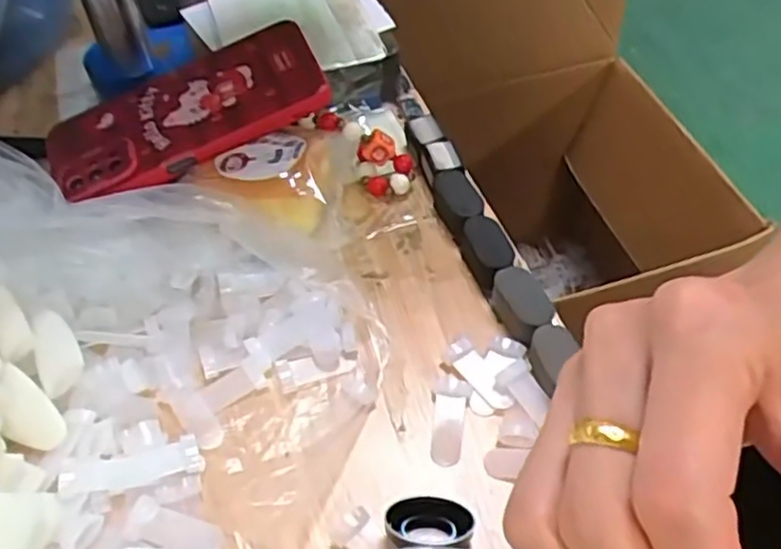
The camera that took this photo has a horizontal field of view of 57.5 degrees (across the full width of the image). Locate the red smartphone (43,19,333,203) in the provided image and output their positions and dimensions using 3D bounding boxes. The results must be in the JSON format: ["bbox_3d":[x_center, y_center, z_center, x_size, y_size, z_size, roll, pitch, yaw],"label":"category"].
[{"bbox_3d":[-0.118,-0.093,0.406,0.160,0.010,0.077,-24,58,0],"label":"red smartphone"}]

